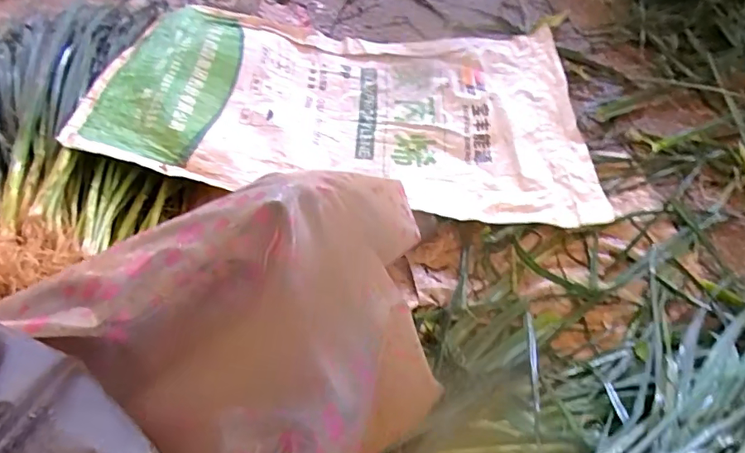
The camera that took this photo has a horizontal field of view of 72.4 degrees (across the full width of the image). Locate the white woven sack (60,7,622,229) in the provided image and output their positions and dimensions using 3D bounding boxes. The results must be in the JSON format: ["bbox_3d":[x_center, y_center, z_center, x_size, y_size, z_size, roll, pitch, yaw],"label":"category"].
[{"bbox_3d":[-0.032,-0.260,0.972,0.865,0.163,0.525,2,55,0],"label":"white woven sack"}]

